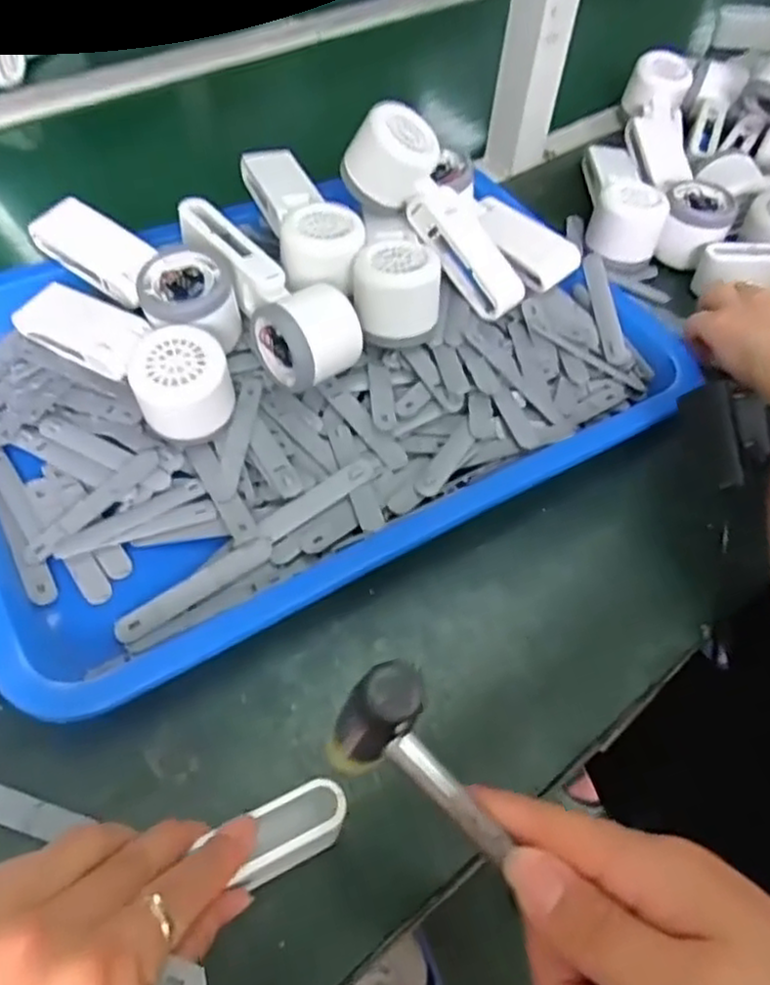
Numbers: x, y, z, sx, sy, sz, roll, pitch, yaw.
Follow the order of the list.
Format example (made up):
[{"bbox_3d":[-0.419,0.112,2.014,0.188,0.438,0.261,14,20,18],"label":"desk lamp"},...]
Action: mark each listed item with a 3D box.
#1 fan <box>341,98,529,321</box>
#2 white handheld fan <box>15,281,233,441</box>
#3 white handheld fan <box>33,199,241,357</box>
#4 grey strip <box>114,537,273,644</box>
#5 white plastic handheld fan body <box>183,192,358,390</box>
[{"bbox_3d":[0.040,-0.200,0.523,0.162,0.048,0.050,50,61,-6],"label":"fan"},{"bbox_3d":[-0.166,-0.091,0.457,0.165,0.054,0.054,36,59,20],"label":"white handheld fan"},{"bbox_3d":[-0.165,-0.148,0.485,0.167,0.052,0.063,37,60,21],"label":"white handheld fan"},{"bbox_3d":[-0.106,0.053,0.400,0.093,0.004,0.019,-32,60,-16],"label":"grey strip"},{"bbox_3d":[-0.081,-0.135,0.488,0.055,0.059,0.161,-32,62,-24],"label":"white plastic handheld fan body"}]

